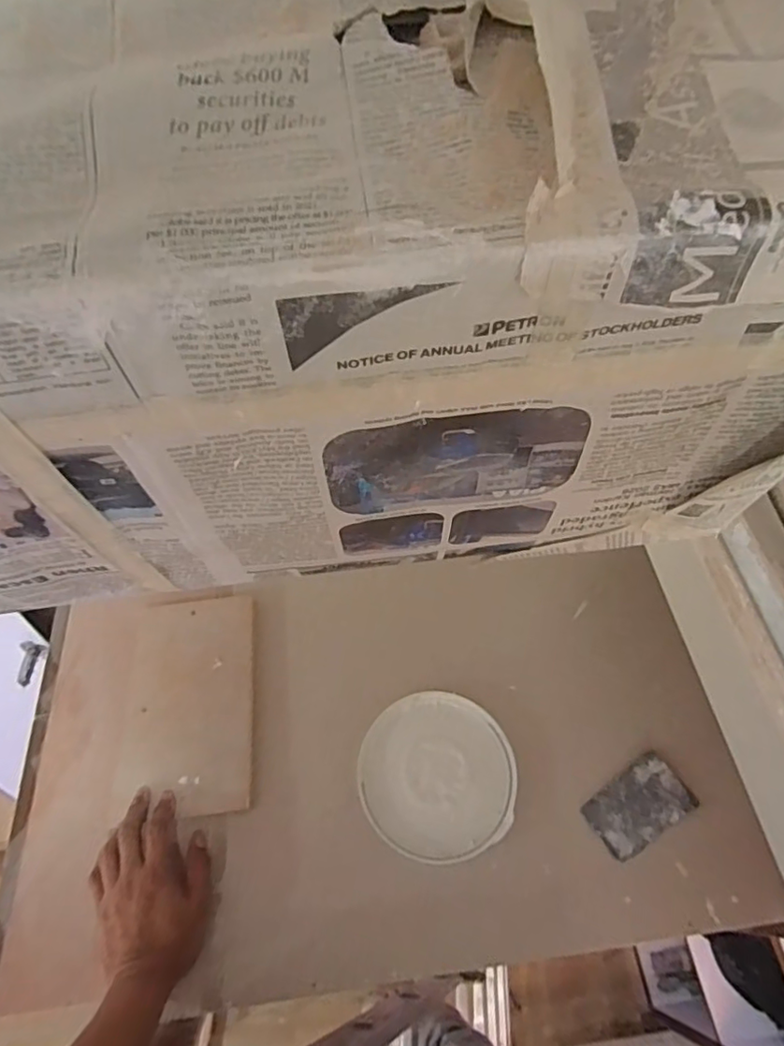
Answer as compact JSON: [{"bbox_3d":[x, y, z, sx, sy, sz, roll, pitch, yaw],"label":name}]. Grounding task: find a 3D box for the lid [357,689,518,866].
[{"bbox_3d":[0.051,0.281,0.636,0.168,0.014,0.172,-1,58,1],"label":"lid"}]

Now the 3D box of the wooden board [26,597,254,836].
[{"bbox_3d":[-0.295,0.219,0.683,0.250,0.021,0.260,-9,58,1],"label":"wooden board"}]

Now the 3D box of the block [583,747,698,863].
[{"bbox_3d":[0.270,0.309,0.613,0.111,0.014,0.065,-29,61,-15],"label":"block"}]

